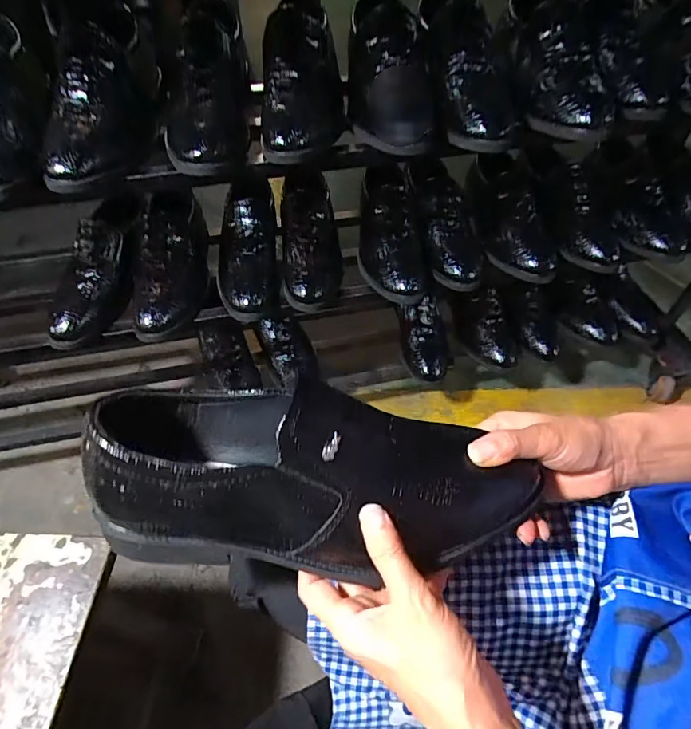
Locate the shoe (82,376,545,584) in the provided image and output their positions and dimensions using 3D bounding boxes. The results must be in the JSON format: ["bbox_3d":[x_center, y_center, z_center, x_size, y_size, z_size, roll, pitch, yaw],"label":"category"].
[{"bbox_3d":[-0.012,0.065,0.275,0.259,0.081,0.100,6,50,-4],"label":"shoe"}]

